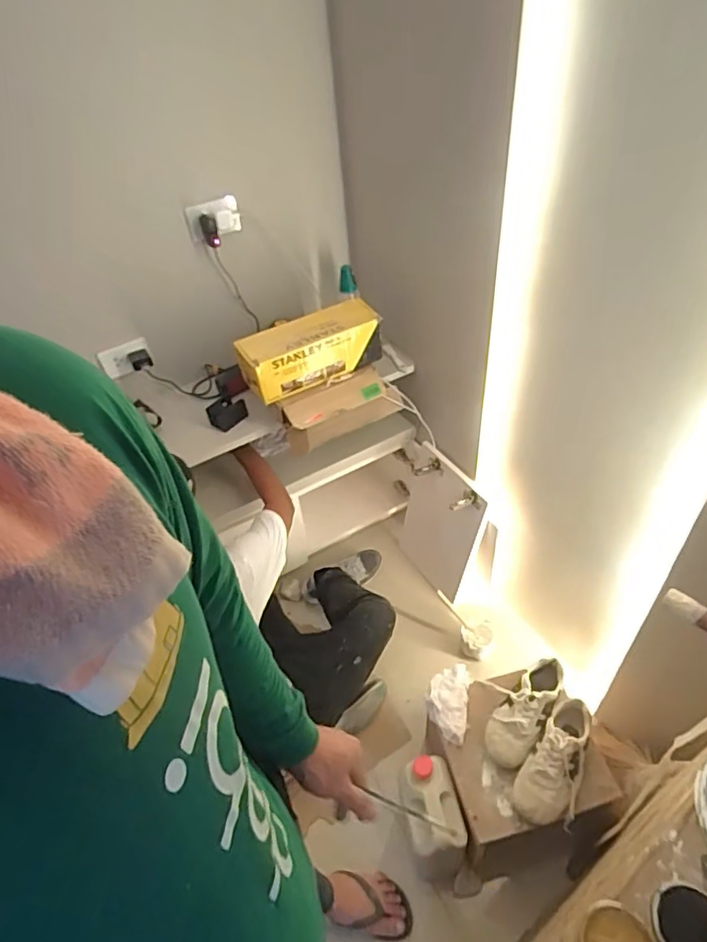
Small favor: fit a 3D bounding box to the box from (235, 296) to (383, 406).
[{"bbox_3d":[-0.107,-0.289,1.321,0.332,0.130,0.145,-19,45,-12],"label":"box"}]

